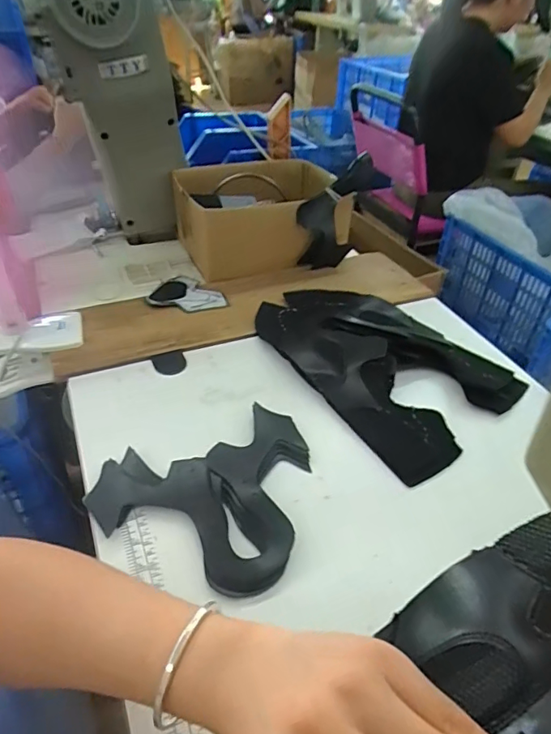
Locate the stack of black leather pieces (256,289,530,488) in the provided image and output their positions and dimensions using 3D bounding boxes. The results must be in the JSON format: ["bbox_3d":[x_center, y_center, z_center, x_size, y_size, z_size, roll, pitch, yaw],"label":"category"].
[{"bbox_3d":[0.121,-0.022,0.637,0.195,0.037,0.348,-22,46,-26],"label":"stack of black leather pieces"}]

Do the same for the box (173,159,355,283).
[{"bbox_3d":[-0.026,-0.264,0.862,0.272,0.116,0.193,-8,41,-12],"label":"box"}]

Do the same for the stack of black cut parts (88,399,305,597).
[{"bbox_3d":[-0.059,0.104,0.493,0.200,0.014,0.199,18,42,18],"label":"stack of black cut parts"}]

